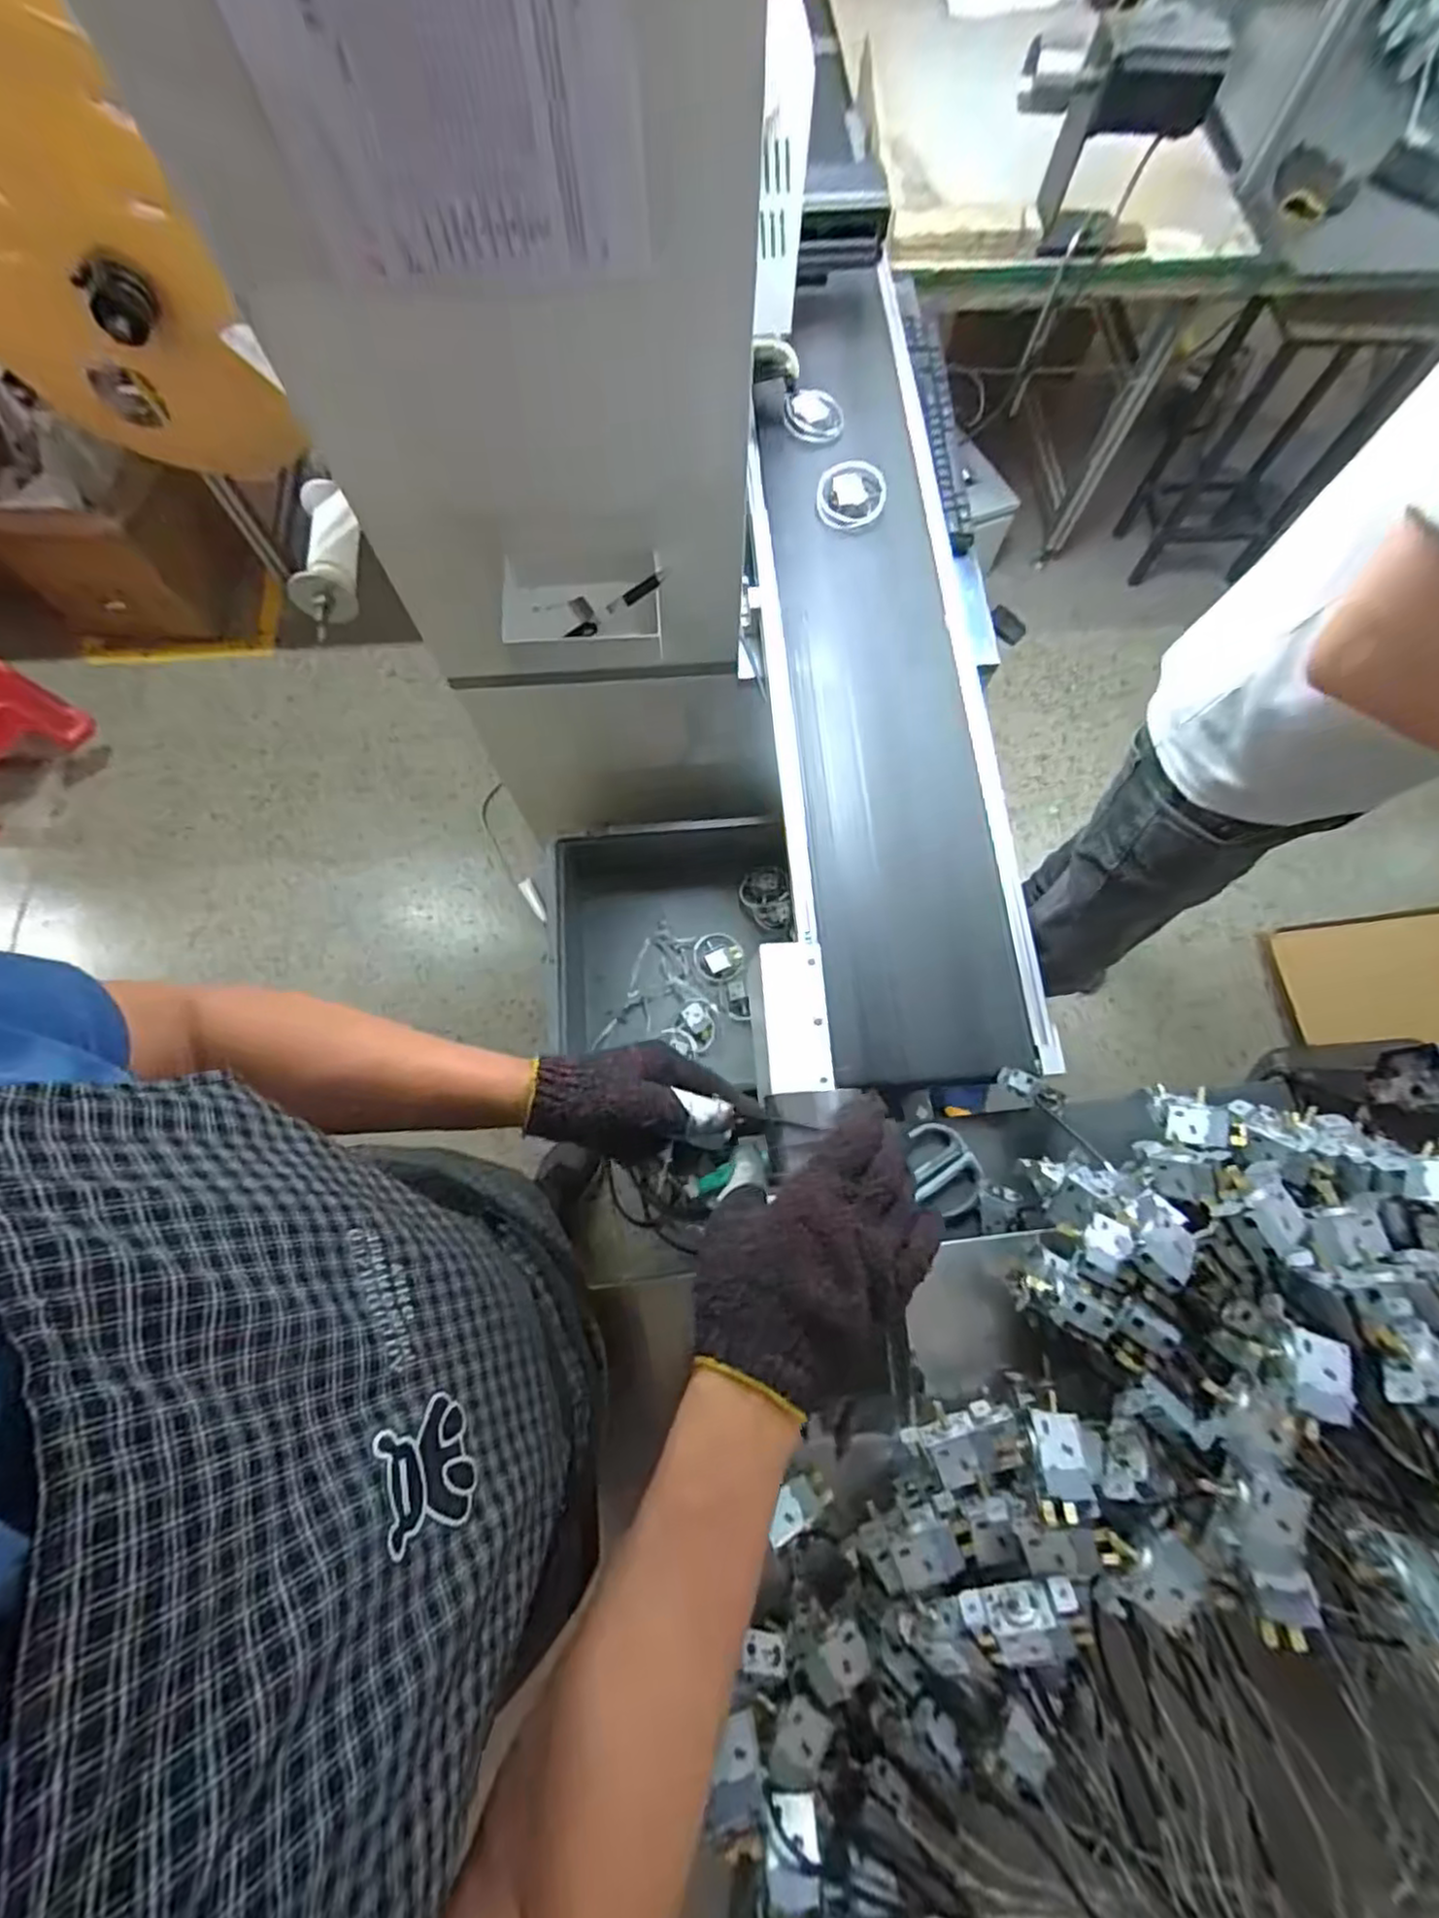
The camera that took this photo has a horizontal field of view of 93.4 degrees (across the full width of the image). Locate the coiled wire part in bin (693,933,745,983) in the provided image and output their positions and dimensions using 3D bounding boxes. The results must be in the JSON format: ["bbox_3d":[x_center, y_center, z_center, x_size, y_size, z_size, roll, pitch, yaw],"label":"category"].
[{"bbox_3d":[0.000,-0.003,1.101,0.081,0.007,0.081,0,73,-1],"label":"coiled wire part in bin"}]

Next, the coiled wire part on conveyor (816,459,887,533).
[{"bbox_3d":[0.170,-0.598,0.874,0.086,0.018,0.082,4,102,17],"label":"coiled wire part on conveyor"}]

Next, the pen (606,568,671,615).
[{"bbox_3d":[-0.080,-0.368,0.677,0.073,0.013,0.014,-30,75,7],"label":"pen"}]

